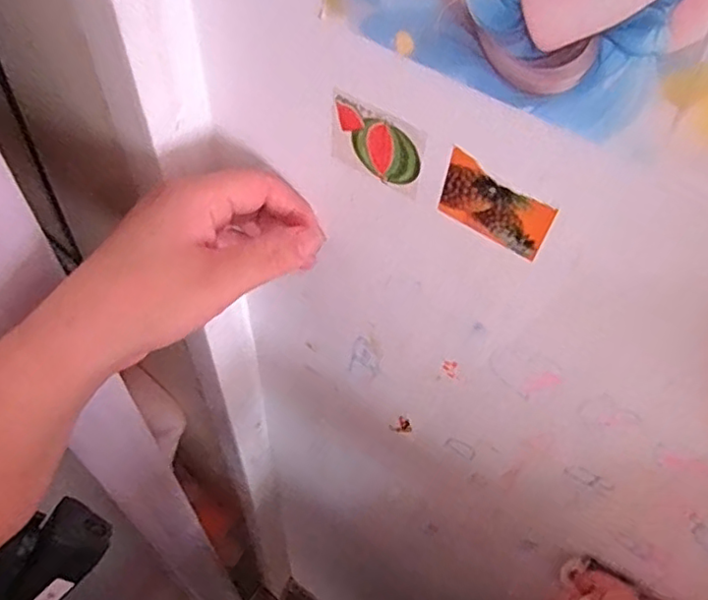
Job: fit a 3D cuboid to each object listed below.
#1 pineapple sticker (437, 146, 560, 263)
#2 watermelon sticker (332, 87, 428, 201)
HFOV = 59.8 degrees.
[{"bbox_3d":[0.055,-0.036,0.239,0.045,0.033,0.004,32,59,18],"label":"pineapple sticker"},{"bbox_3d":[0.009,-0.063,0.256,0.043,0.036,0.004,32,59,18],"label":"watermelon sticker"}]

